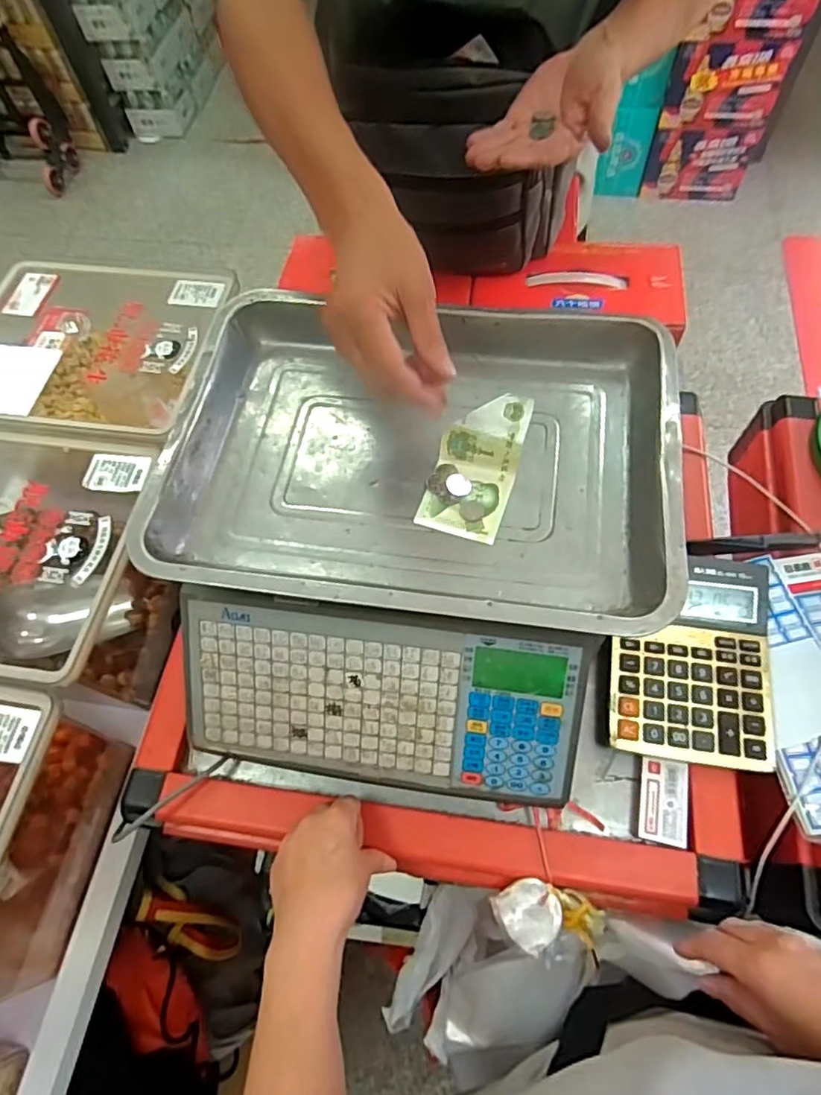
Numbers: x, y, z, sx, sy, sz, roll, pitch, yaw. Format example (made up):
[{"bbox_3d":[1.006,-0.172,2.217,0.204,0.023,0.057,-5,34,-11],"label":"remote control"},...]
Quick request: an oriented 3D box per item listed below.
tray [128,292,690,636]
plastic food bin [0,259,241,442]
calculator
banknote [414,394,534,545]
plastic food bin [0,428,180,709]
[{"bbox_3d":[0.006,-0.074,0.459,0.368,0.051,0.268,8,64,7],"label":"tray"},{"bbox_3d":[-0.380,-0.214,0.722,0.295,0.123,0.251,9,64,8],"label":"plastic food bin"},{"bbox_3d":[0.253,0.097,0.534,0.135,0.033,0.180,6,64,7],"label":"calculator"},{"bbox_3d":[0.047,-0.062,0.441,0.062,0.053,0.095,16,65,11],"label":"banknote"},{"bbox_3d":[-0.413,0.024,0.627,0.317,0.173,0.254,5,63,6],"label":"plastic food bin"}]

